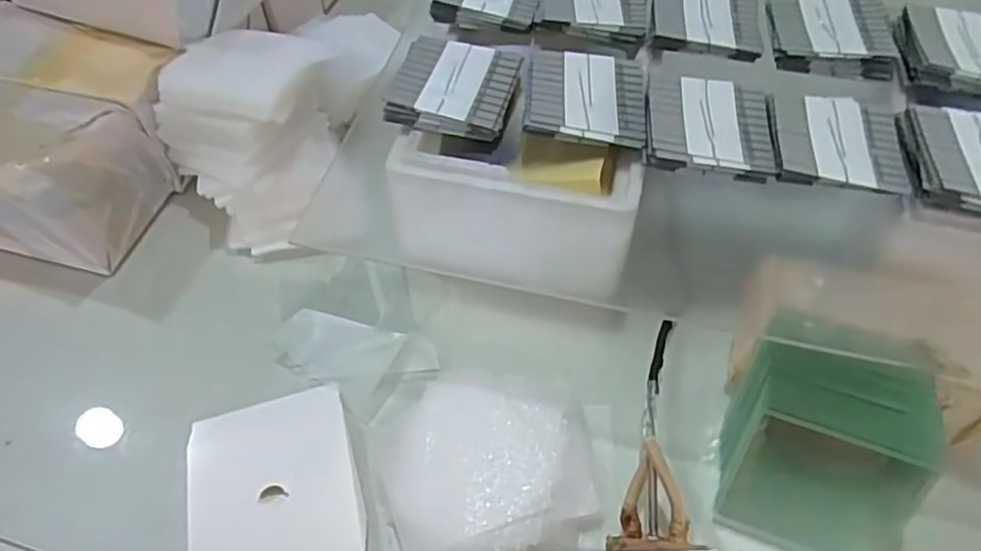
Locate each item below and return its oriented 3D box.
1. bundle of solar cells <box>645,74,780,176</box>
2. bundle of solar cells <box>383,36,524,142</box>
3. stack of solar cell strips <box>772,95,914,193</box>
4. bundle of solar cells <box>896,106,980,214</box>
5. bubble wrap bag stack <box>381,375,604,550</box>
[{"bbox_3d":[0.144,-0.102,0.454,0.077,0.014,0.088,6,54,5],"label":"bundle of solar cells"},{"bbox_3d":[-0.023,-0.132,0.485,0.082,0.019,0.083,11,55,9],"label":"bundle of solar cells"},{"bbox_3d":[0.228,-0.094,0.450,0.083,0.008,0.096,7,54,6],"label":"stack of solar cell strips"},{"bbox_3d":[0.310,-0.076,0.433,0.089,0.010,0.087,9,55,8],"label":"bundle of solar cells"},{"bbox_3d":[-0.001,0.115,0.423,0.126,0.024,0.127,-9,54,-6],"label":"bubble wrap bag stack"}]

